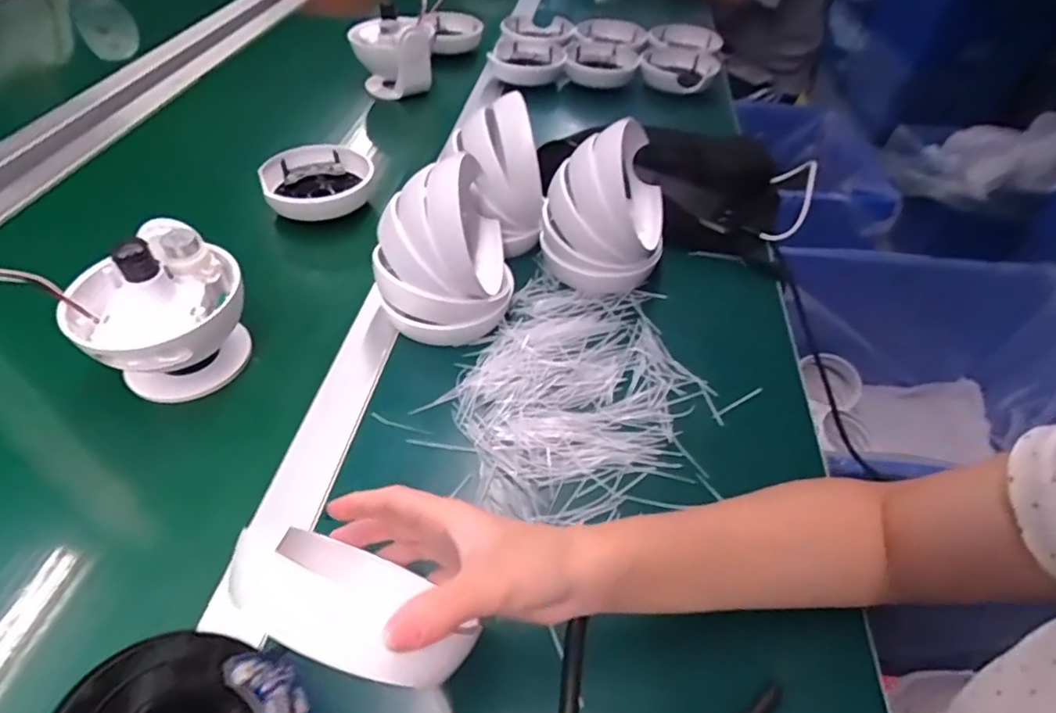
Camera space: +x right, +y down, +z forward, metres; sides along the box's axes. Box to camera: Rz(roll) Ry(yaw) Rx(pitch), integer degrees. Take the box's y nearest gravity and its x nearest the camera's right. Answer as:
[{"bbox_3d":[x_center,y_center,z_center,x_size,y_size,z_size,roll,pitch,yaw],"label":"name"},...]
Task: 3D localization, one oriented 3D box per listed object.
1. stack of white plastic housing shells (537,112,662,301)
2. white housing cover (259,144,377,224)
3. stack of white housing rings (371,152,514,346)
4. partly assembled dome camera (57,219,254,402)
[{"bbox_3d":[0.073,-0.136,0.543,0.109,0.131,0.104,15,46,8],"label":"stack of white plastic housing shells"},{"bbox_3d":[-0.227,-0.187,0.629,0.112,0.031,0.106,-3,46,-10],"label":"white housing cover"},{"bbox_3d":[-0.068,-0.096,0.491,0.106,0.127,0.119,0,46,-6],"label":"stack of white housing rings"},{"bbox_3d":[-0.276,-0.034,0.443,0.112,0.110,0.106,-28,55,-29],"label":"partly assembled dome camera"}]

